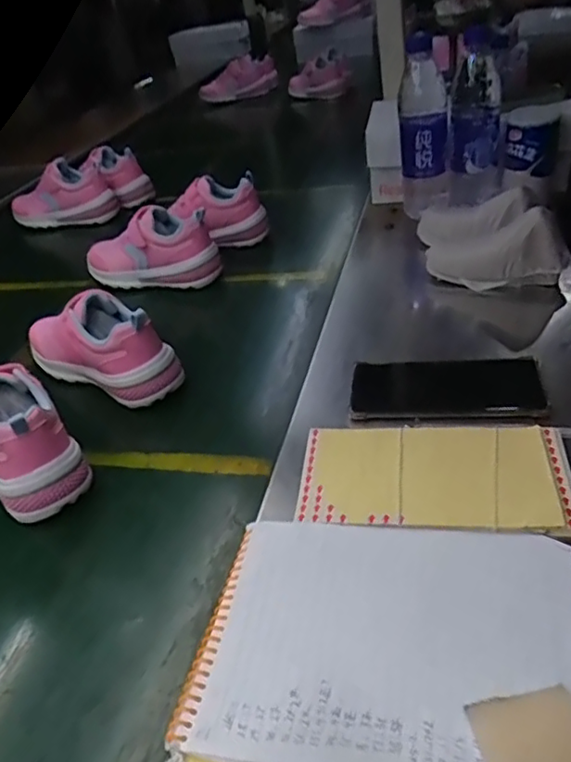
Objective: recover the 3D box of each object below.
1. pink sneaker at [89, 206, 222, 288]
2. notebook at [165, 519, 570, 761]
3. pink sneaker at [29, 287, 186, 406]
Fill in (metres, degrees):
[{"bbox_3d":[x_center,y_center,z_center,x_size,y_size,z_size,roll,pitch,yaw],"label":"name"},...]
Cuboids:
[{"bbox_3d":[-0.186,-0.183,0.839,0.197,0.108,0.068,4,35,16],"label":"pink sneaker"},{"bbox_3d":[0.056,0.150,0.337,0.213,0.012,0.160,2,41,19],"label":"notebook"},{"bbox_3d":[-0.207,-0.047,0.647,0.193,0.096,0.061,15,39,29],"label":"pink sneaker"}]

